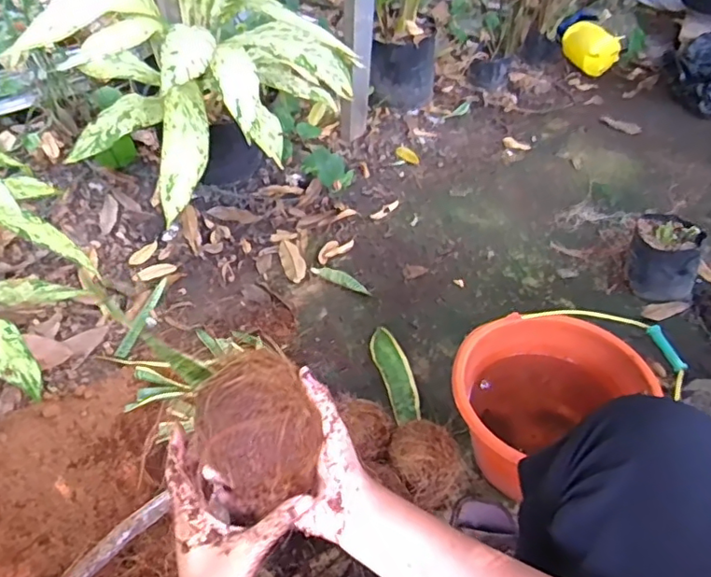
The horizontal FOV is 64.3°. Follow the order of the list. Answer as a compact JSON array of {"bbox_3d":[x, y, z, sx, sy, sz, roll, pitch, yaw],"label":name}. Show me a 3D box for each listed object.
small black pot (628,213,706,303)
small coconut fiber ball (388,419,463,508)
[{"bbox_3d":[0.638,-0.072,1.165,0.137,0.136,0.167,21,50,20],"label":"small black pot"},{"bbox_3d":[0.108,0.272,0.875,0.098,0.094,0.119,-23,50,-20],"label":"small coconut fiber ball"}]

